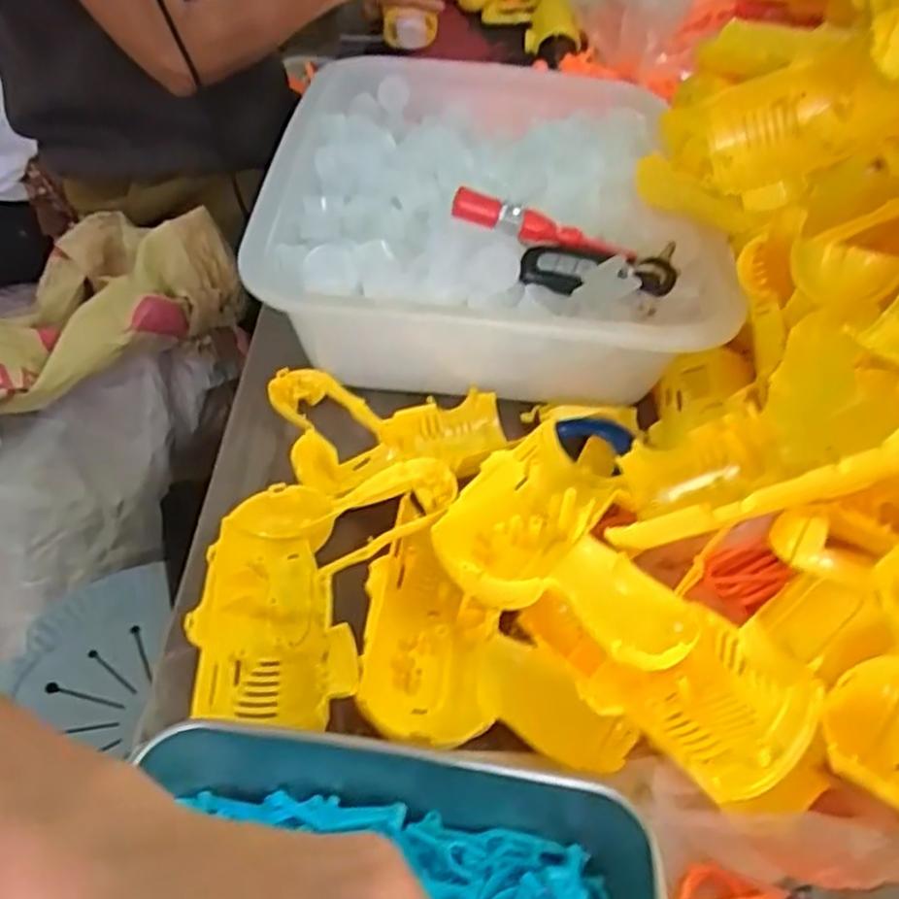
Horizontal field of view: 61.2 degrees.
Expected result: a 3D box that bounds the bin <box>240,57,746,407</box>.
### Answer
[{"bbox_3d":[0.021,-0.186,0.568,0.286,0.095,0.376,3,45,-3],"label":"bin"}]

